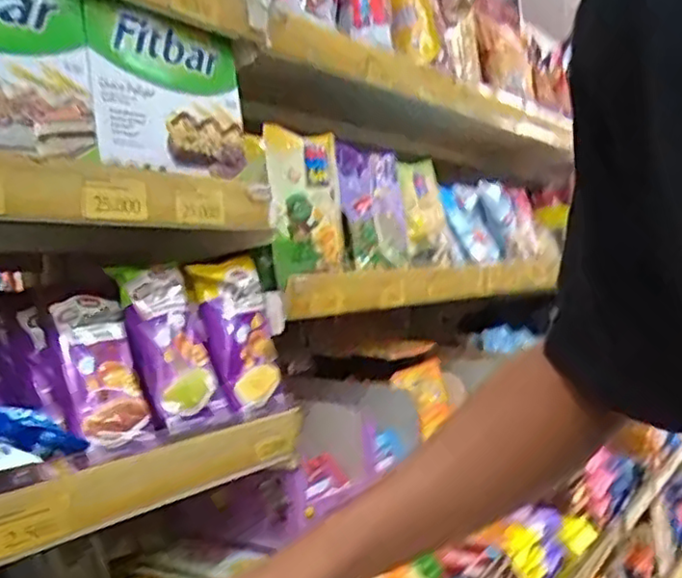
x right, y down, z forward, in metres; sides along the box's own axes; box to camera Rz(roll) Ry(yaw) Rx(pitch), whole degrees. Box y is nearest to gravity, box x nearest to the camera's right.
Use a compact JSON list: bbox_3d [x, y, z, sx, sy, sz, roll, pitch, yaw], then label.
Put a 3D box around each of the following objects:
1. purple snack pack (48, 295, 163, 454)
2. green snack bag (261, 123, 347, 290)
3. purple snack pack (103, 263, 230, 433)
[{"bbox_3d":[-0.176,0.063,0.507,0.018,0.121,0.051,-35,-19,37],"label":"purple snack pack"},{"bbox_3d":[-0.033,-0.083,0.659,0.031,0.135,0.103,-5,0,23],"label":"green snack bag"},{"bbox_3d":[-0.136,0.043,0.544,0.020,0.136,0.061,-29,-14,34],"label":"purple snack pack"}]

